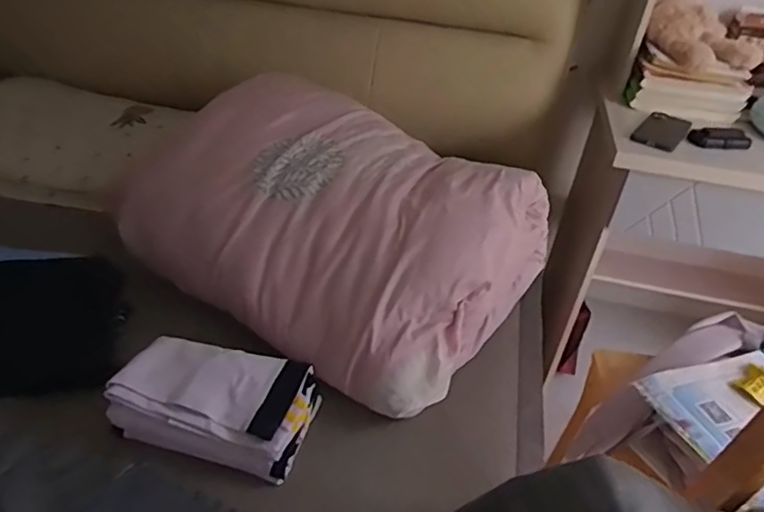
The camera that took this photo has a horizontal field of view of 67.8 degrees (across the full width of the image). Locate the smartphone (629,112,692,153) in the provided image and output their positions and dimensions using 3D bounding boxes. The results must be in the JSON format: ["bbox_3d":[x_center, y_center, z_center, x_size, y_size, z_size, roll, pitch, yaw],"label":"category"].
[{"bbox_3d":[0.538,-0.240,1.091,0.080,0.015,0.161,27,42,26],"label":"smartphone"}]

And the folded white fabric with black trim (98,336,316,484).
[{"bbox_3d":[-0.226,0.197,0.774,0.255,0.075,0.139,12,37,8],"label":"folded white fabric with black trim"}]

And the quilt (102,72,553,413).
[{"bbox_3d":[-0.087,-0.073,0.982,0.633,0.218,0.455,25,41,24],"label":"quilt"}]

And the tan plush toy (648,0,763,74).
[{"bbox_3d":[0.648,-0.451,1.131,0.219,0.126,0.119,24,41,23],"label":"tan plush toy"}]

